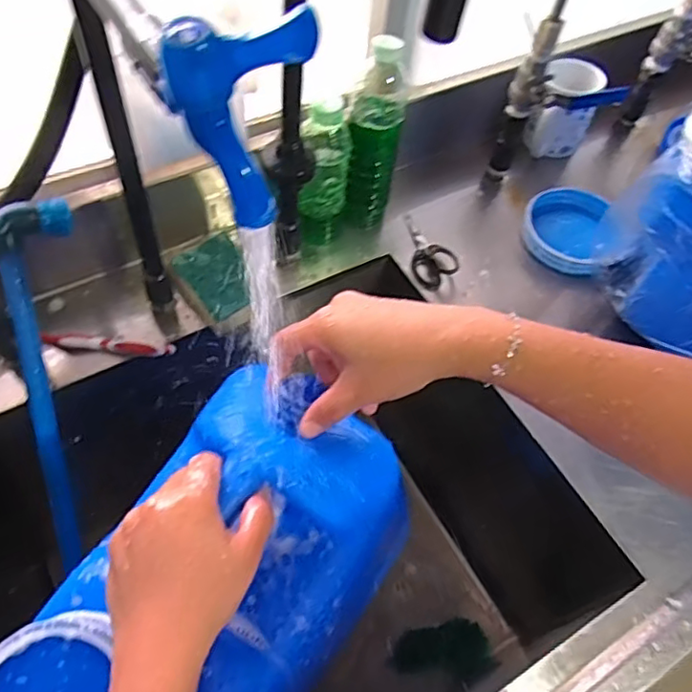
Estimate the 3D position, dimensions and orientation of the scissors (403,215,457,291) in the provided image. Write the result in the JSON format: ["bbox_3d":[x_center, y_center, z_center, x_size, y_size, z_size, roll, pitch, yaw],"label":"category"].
[{"bbox_3d":[0.087,-0.114,0.718,0.051,0.016,0.098,-36,65,-2],"label":"scissors"}]

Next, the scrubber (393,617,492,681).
[{"bbox_3d":[0.125,0.391,0.773,0.121,0.020,0.068,-10,57,-11],"label":"scrubber"}]

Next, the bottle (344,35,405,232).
[{"bbox_3d":[0.032,-0.228,0.676,0.056,0.194,0.077,9,56,1],"label":"bottle"}]

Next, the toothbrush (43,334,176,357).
[{"bbox_3d":[-0.234,-0.001,0.601,0.125,0.011,0.015,3,56,-3],"label":"toothbrush"}]

